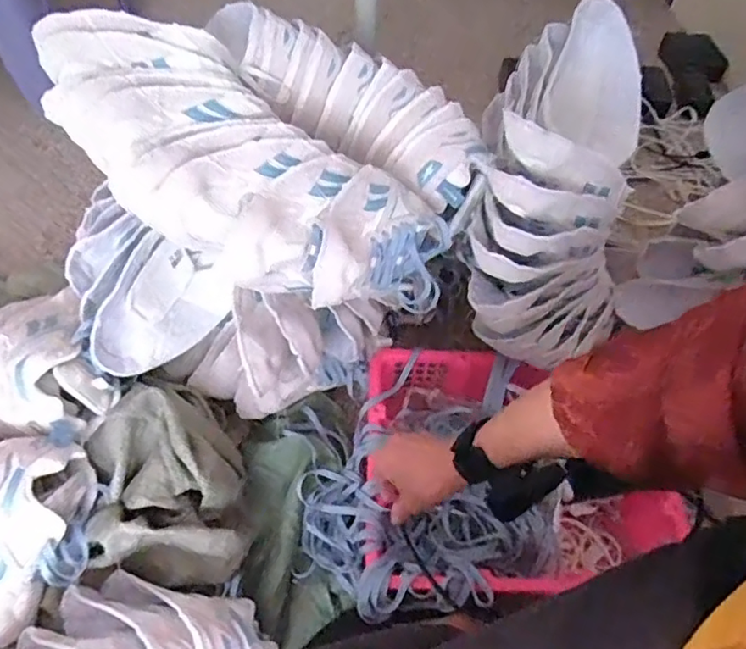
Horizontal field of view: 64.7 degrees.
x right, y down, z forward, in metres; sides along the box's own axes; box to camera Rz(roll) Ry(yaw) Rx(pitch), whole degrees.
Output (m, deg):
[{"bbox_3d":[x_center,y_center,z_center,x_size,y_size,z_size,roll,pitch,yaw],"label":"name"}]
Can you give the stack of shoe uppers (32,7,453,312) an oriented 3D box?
[{"bbox_3d":[-0.145,-0.171,0.609,0.465,0.113,0.207,35,61,5],"label":"stack of shoe uppers"}]

